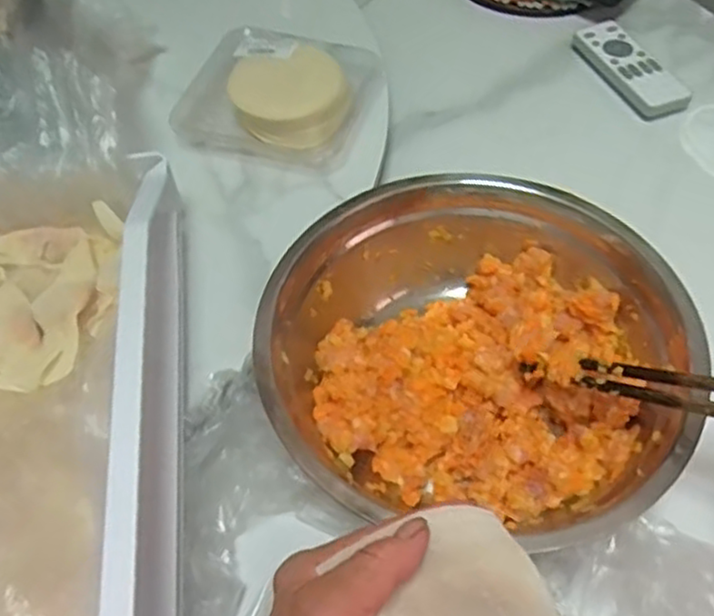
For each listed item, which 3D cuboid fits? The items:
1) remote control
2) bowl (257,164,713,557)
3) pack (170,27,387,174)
[{"bbox_3d":[0.231,-0.204,0.594,0.047,0.015,0.116,-19,56,-11],"label":"remote control"},{"bbox_3d":[0.066,0.024,0.398,0.231,0.063,0.218,-1,55,1],"label":"bowl"},{"bbox_3d":[-0.060,-0.162,0.528,0.139,0.039,0.114,16,57,13],"label":"pack"}]

